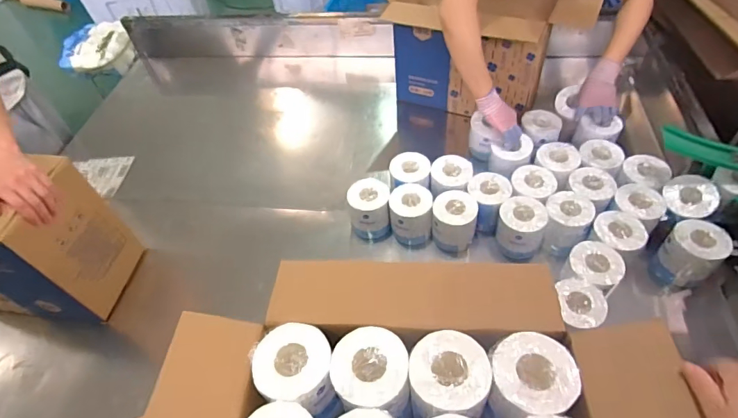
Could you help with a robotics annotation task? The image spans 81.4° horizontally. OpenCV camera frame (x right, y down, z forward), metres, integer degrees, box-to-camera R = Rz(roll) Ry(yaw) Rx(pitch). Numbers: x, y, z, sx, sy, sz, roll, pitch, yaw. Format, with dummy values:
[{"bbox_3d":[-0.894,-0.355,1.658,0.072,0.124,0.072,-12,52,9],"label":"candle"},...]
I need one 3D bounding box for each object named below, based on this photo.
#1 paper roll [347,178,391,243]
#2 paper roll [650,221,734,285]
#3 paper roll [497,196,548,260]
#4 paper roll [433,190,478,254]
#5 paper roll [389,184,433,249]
[{"bbox_3d":[0.003,0.010,1.072,0.102,0.135,0.103,-10,51,-2],"label":"paper roll"},{"bbox_3d":[0.693,0.109,0.941,0.113,0.142,0.102,-33,55,-20],"label":"paper roll"},{"bbox_3d":[0.349,0.044,0.990,0.097,0.115,0.095,-3,51,4],"label":"paper roll"},{"bbox_3d":[0.202,0.036,1.019,0.100,0.120,0.109,7,52,11],"label":"paper roll"},{"bbox_3d":[0.103,0.023,1.049,0.097,0.145,0.098,-3,51,4],"label":"paper roll"}]

